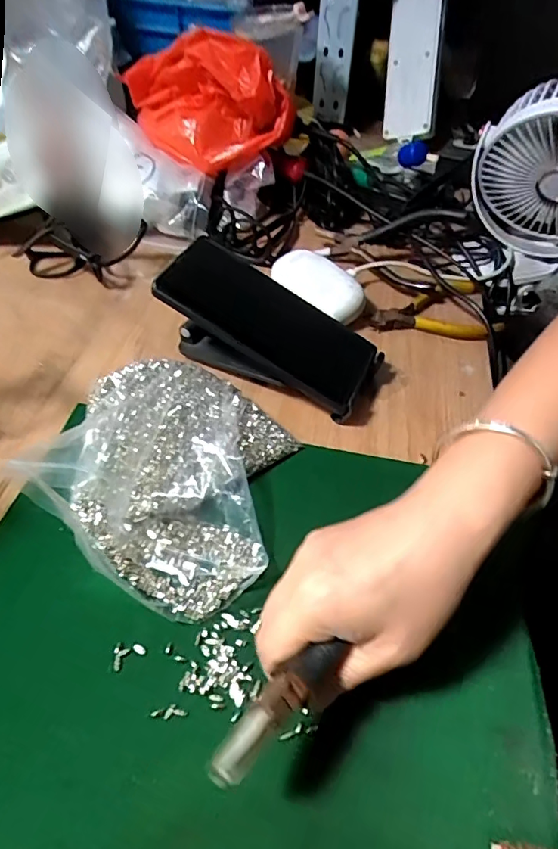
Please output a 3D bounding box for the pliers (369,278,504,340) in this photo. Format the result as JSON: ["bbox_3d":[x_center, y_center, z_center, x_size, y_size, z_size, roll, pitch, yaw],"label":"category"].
[{"bbox_3d":[0.138,-0.099,0.464,0.113,0.013,0.070,-12,50,-12],"label":"pliers"}]

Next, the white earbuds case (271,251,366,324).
[{"bbox_3d":[0.036,-0.123,0.462,0.037,0.035,0.092,-33,57,-27],"label":"white earbuds case"}]

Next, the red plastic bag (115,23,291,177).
[{"bbox_3d":[-0.078,-0.336,0.535,0.096,0.109,0.174,-35,58,-28],"label":"red plastic bag"}]

